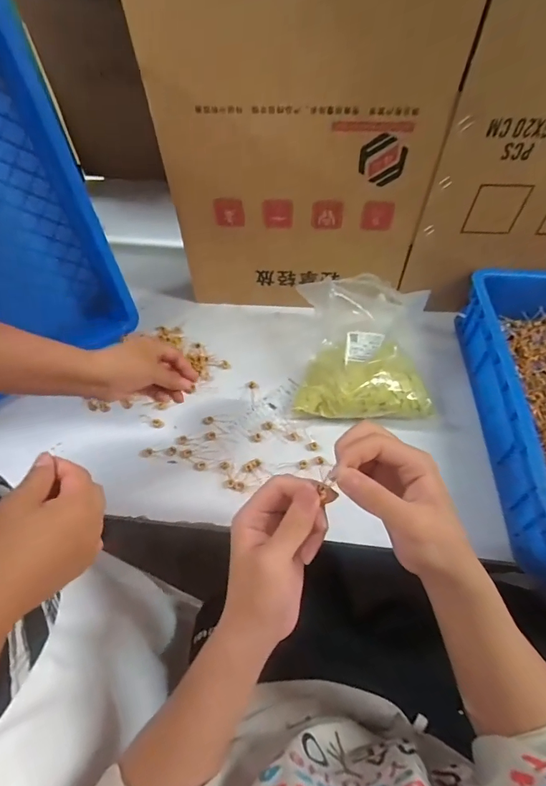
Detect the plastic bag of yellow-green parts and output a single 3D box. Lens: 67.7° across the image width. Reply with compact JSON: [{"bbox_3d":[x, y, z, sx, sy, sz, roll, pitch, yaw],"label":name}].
[{"bbox_3d":[0.130,-0.062,0.571,0.186,0.119,0.188,5,54,6],"label":"plastic bag of yellow-green parts"}]

